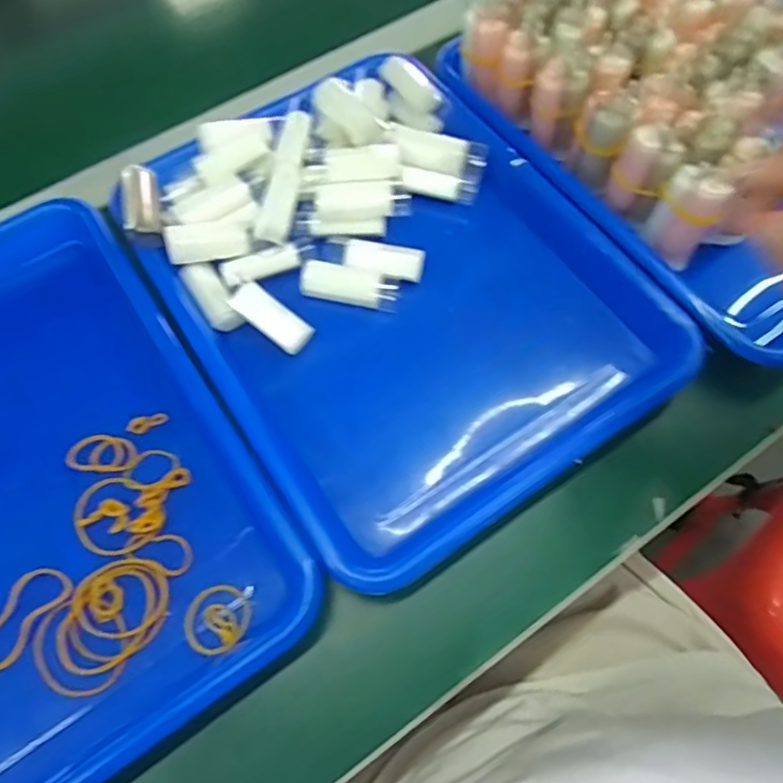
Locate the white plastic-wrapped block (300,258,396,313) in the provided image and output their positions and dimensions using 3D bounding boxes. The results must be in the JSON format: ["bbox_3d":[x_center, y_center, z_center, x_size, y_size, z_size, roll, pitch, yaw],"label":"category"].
[{"bbox_3d":[-0.026,-0.068,0.363,0.060,0.012,0.023,9,68,5],"label":"white plastic-wrapped block"}]

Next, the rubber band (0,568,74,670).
[{"bbox_3d":[-0.191,0.115,0.290,0.026,0.005,0.053,35,72,14],"label":"rubber band"}]

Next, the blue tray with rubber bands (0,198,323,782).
[{"bbox_3d":[-0.214,0.051,0.308,0.241,0.028,0.314,-33,71,-12],"label":"blue tray with rubber bands"}]

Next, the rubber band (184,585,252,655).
[{"bbox_3d":[-0.089,0.116,0.291,0.032,0.005,0.033,0,67,1],"label":"rubber band"}]

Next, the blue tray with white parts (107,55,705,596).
[{"bbox_3d":[-0.004,-0.075,0.364,0.248,0.036,0.325,-32,71,-12],"label":"blue tray with white parts"}]

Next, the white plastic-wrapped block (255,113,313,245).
[{"bbox_3d":[-0.071,-0.146,0.380,0.023,0.014,0.098,7,68,4],"label":"white plastic-wrapped block"}]

